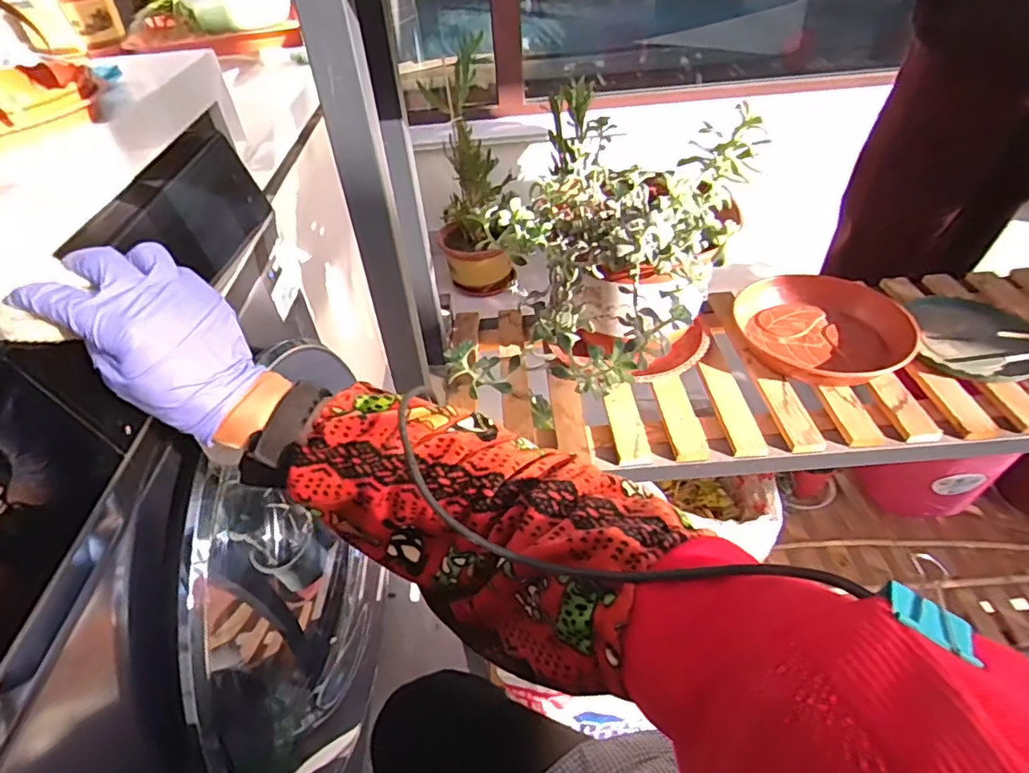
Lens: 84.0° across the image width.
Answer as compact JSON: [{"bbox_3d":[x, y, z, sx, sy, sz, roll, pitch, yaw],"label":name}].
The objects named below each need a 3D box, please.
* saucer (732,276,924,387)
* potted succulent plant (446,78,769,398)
[{"bbox_3d":[0.325,-0.061,0.621,0.167,0.036,0.174,-3,42,2],"label":"saucer"},{"bbox_3d":[0.080,-0.084,0.531,0.197,0.209,0.211,19,47,23],"label":"potted succulent plant"}]

